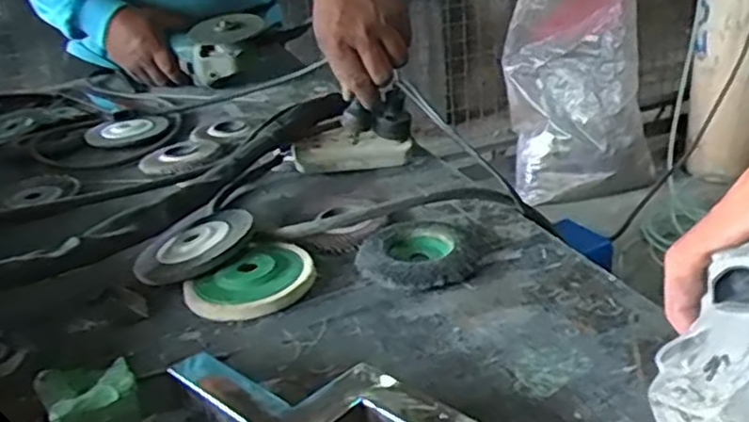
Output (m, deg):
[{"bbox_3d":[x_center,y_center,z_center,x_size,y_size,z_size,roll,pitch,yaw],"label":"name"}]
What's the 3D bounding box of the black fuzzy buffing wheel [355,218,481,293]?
[{"bbox_3d":[0.033,0.035,0.559,0.088,0.018,0.094,-3,24,1],"label":"black fuzzy buffing wheel"}]

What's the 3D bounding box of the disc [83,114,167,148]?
[{"bbox_3d":[-0.299,-0.098,0.867,0.093,0.015,0.093,-12,26,-18],"label":"disc"}]

